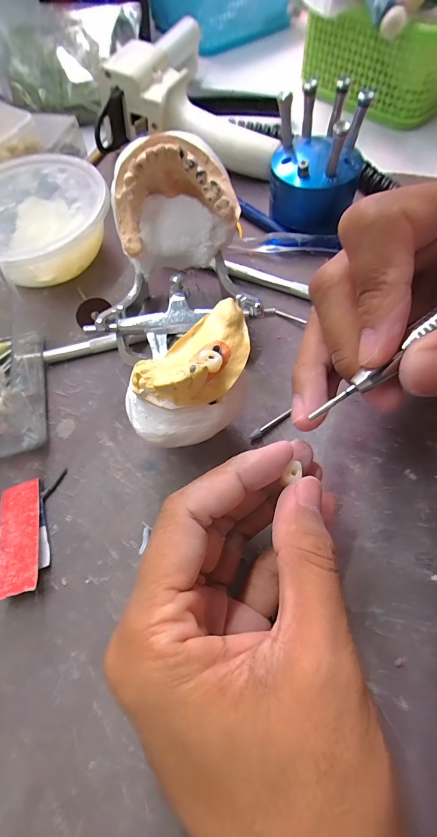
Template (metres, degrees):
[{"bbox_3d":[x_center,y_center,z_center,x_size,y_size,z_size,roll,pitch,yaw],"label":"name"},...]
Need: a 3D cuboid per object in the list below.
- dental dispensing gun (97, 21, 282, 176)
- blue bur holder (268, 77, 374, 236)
[{"bbox_3d":[-0.012,-0.251,0.287,0.142,0.051,0.075,24,68,14],"label":"dental dispensing gun"},{"bbox_3d":[0.065,-0.168,0.241,0.059,0.064,0.061,14,66,10],"label":"blue bur holder"}]

